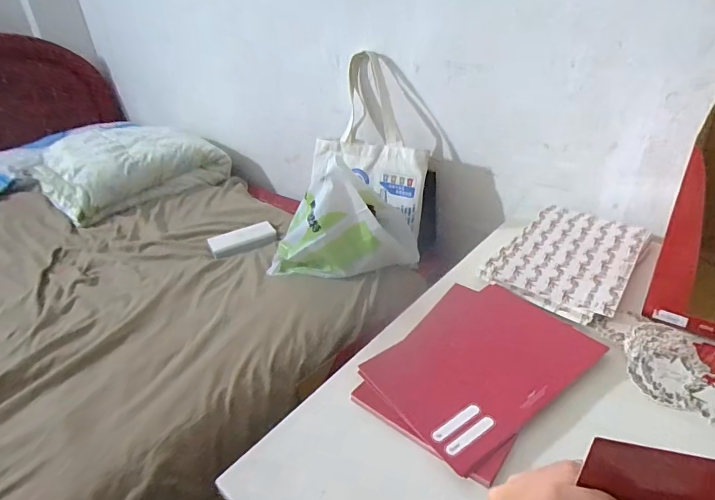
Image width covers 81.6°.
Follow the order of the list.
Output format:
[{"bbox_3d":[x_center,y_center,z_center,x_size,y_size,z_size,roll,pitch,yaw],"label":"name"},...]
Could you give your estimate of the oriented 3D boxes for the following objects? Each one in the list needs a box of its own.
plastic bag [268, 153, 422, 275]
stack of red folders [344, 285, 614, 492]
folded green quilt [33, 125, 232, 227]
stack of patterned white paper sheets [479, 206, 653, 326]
[{"bbox_3d":[-0.036,-0.060,0.892,0.330,0.240,0.122,-2,31,3],"label":"plastic bag"},{"bbox_3d":[0.150,0.140,0.518,0.206,0.016,0.276,24,41,38],"label":"stack of red folders"},{"bbox_3d":[-0.785,-0.307,1.437,0.480,0.174,0.492,19,38,32],"label":"folded green quilt"},{"bbox_3d":[0.354,0.010,0.685,0.185,0.027,0.275,25,41,38],"label":"stack of patterned white paper sheets"}]

